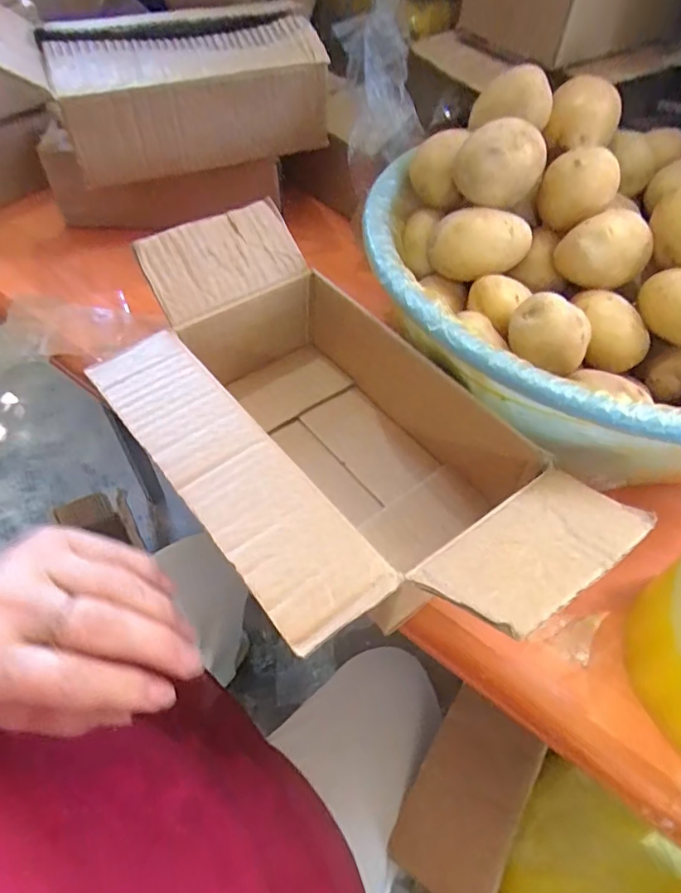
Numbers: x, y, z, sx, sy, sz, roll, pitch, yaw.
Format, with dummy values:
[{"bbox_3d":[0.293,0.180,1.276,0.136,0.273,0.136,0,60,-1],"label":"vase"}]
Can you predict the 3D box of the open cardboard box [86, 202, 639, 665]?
[{"bbox_3d":[-0.010,-0.006,0.307,0.172,0.104,0.297,-33,60,-24],"label":"open cardboard box"}]

